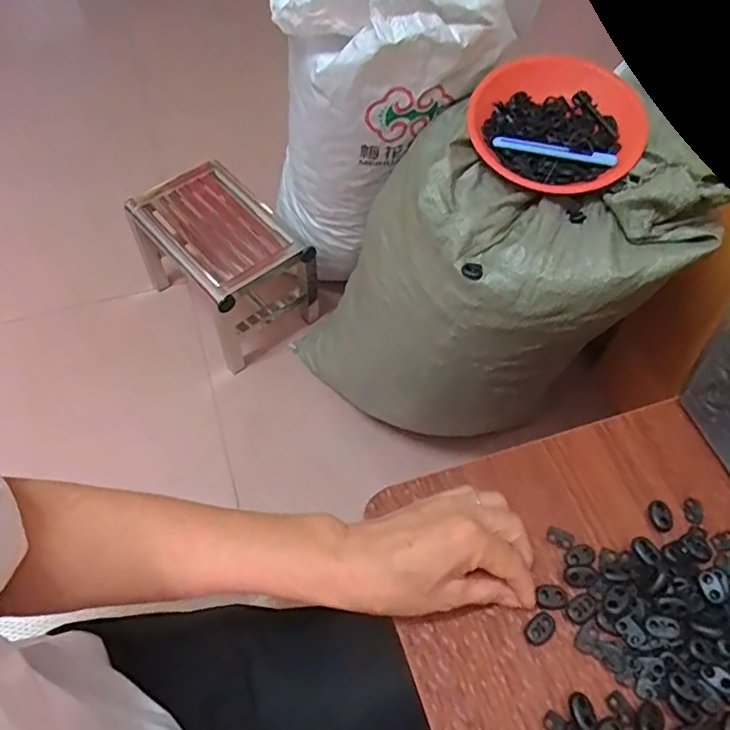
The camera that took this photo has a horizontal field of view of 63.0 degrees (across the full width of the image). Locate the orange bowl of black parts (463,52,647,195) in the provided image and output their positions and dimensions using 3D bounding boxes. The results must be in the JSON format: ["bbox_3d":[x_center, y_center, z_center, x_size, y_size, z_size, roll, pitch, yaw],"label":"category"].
[{"bbox_3d":[0.223,-0.284,0.690,0.190,0.046,0.187,1,57,-1],"label":"orange bowl of black parts"}]

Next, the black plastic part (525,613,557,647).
[{"bbox_3d":[0.114,0.170,0.385,0.022,0.007,0.015,-31,63,-20],"label":"black plastic part"}]

